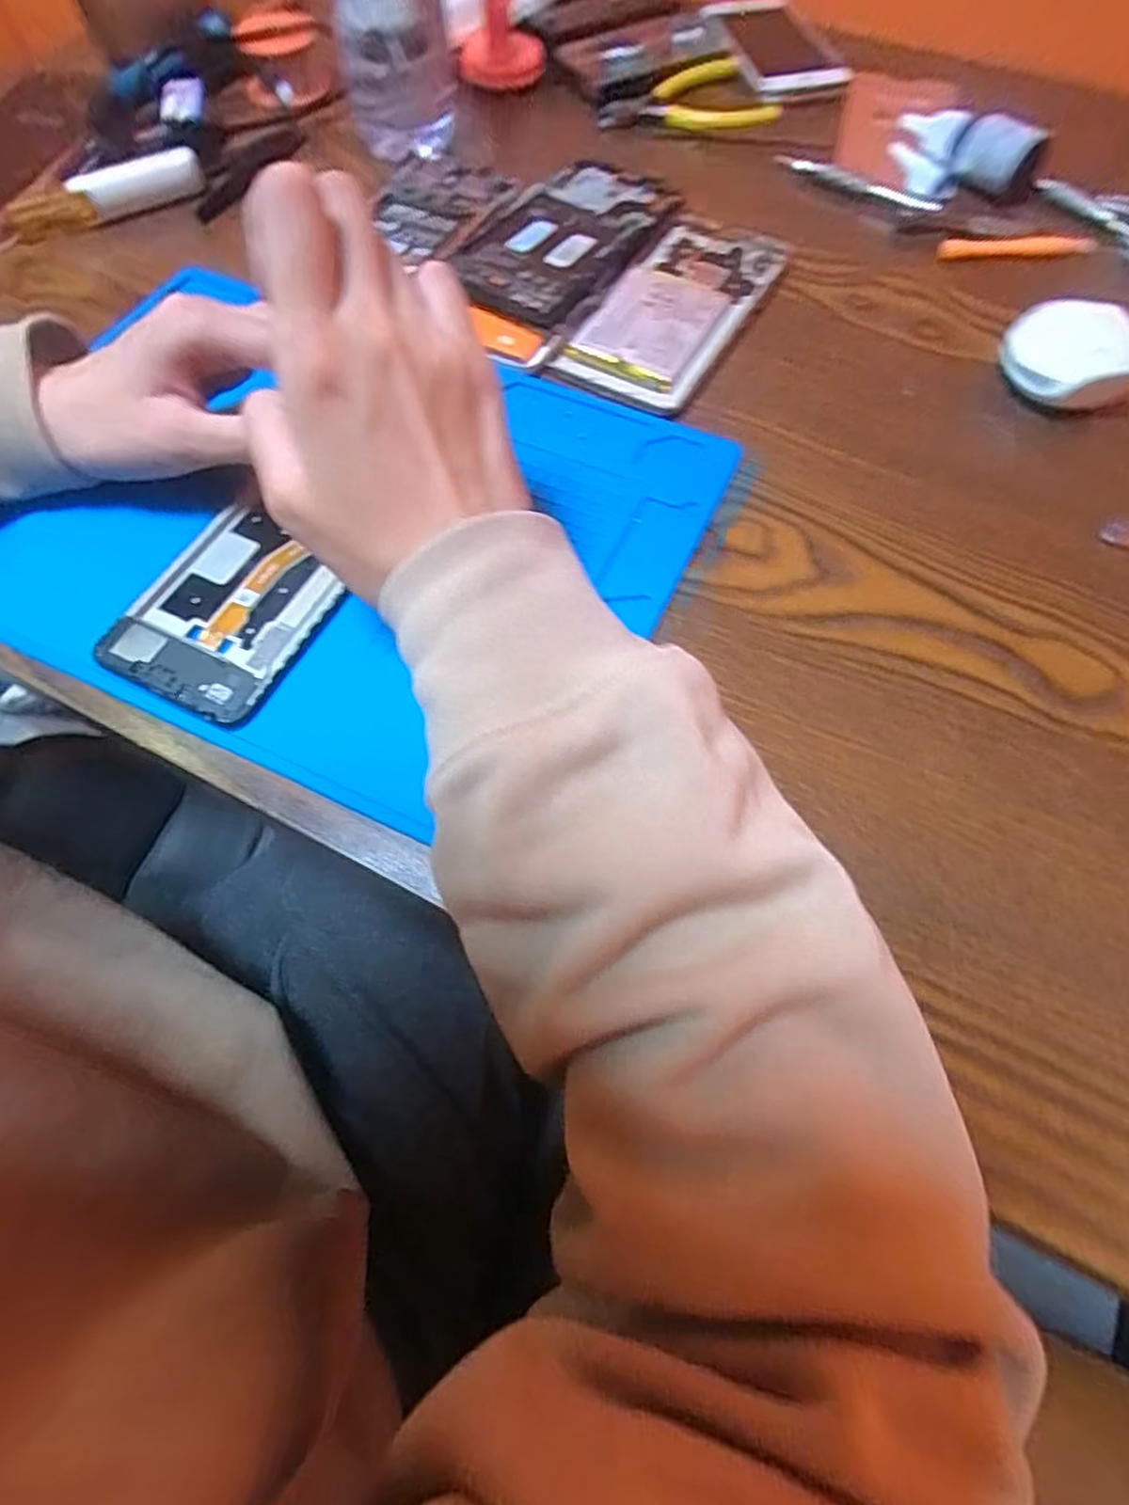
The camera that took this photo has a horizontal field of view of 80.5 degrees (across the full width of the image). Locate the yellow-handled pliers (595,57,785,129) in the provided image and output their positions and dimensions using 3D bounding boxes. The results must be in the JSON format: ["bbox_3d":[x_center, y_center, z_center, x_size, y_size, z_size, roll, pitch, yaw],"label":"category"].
[{"bbox_3d":[0.081,-0.423,0.433,0.099,0.014,0.069,-16,66,-7],"label":"yellow-handled pliers"}]

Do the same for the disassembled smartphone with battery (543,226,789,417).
[{"bbox_3d":[0.058,-0.235,0.350,0.072,0.006,0.152,26,68,11],"label":"disassembled smartphone with battery"}]

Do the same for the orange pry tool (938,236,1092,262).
[{"bbox_3d":[0.256,-0.286,0.375,0.097,0.007,0.012,-8,66,-4],"label":"orange pry tool"}]

